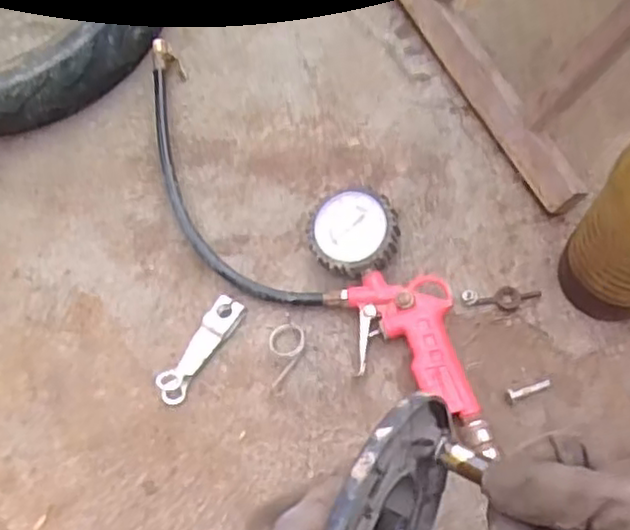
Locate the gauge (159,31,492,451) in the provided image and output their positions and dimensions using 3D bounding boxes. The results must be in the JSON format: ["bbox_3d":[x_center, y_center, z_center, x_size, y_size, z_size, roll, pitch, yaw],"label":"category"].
[{"bbox_3d":[-0.018,-0.030,0.571,0.440,0.053,0.127,39,71,15],"label":"gauge"}]

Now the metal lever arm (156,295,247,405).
[{"bbox_3d":[-0.091,0.068,0.556,0.027,0.017,0.093,31,69,12],"label":"metal lever arm"}]

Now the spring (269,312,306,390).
[{"bbox_3d":[-0.021,0.066,0.544,0.028,0.012,0.056,-4,66,-3],"label":"spring"}]

